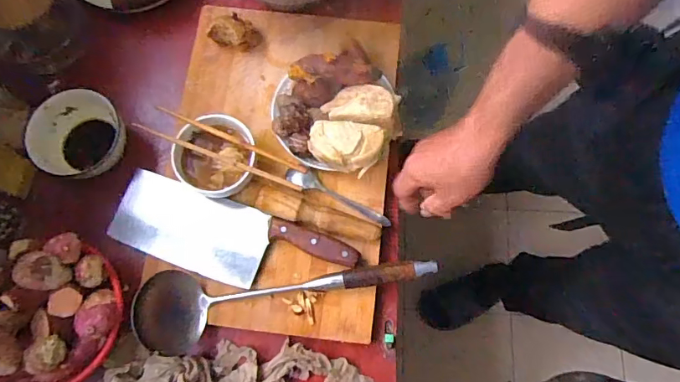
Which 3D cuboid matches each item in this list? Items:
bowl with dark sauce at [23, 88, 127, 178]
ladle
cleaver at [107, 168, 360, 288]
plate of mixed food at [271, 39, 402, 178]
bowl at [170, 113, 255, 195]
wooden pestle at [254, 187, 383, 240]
[{"bbox_3d":[-0.356,-0.076,0.647,0.114,0.057,0.109,0,75,-1],"label":"bowl with dark sauce"},{"bbox_3d":[-0.059,0.139,0.575,0.359,0.057,0.095,-2,75,-2],"label":"ladle"},{"bbox_3d":[-0.147,0.063,0.610,0.319,0.031,0.100,20,75,4],"label":"cleaver"},{"bbox_3d":[-0.005,-0.111,0.626,0.172,0.081,0.161,30,76,7],"label":"plate of mixed food"},{"bbox_3d":[-0.162,-0.044,0.622,0.100,0.052,0.099,0,75,-1],"label":"bowl"},{"bbox_3d":[-0.028,0.031,0.613,0.159,0.035,0.033,14,75,3],"label":"wooden pestle"}]

